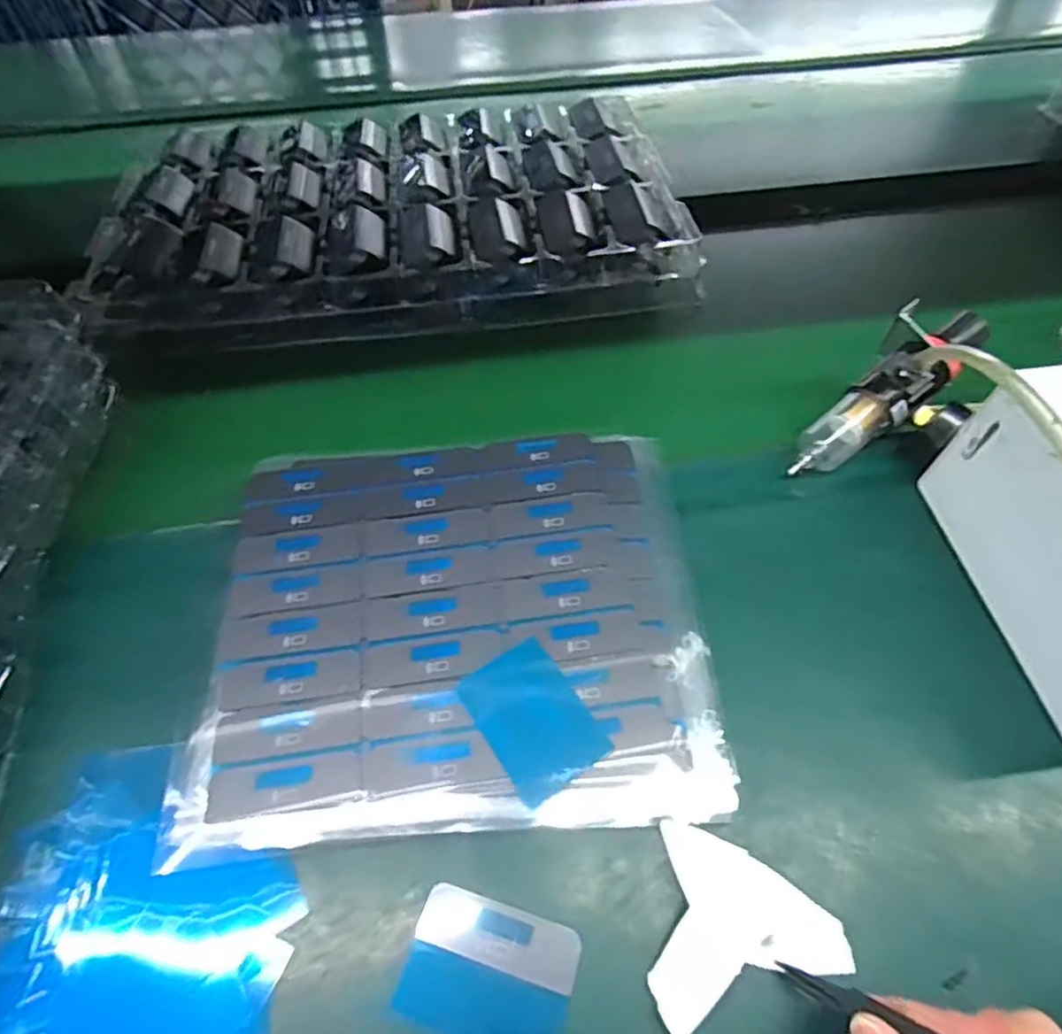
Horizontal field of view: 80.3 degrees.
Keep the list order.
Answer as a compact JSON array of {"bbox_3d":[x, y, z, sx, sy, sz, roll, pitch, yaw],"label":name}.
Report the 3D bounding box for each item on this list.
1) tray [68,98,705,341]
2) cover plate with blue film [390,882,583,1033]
[{"bbox_3d":[-0.116,-0.287,0.577,0.487,0.052,0.300,-6,55,-3],"label":"tray"},{"bbox_3d":[-0.018,0.199,0.276,0.072,0.010,0.051,13,56,10],"label":"cover plate with blue film"}]

